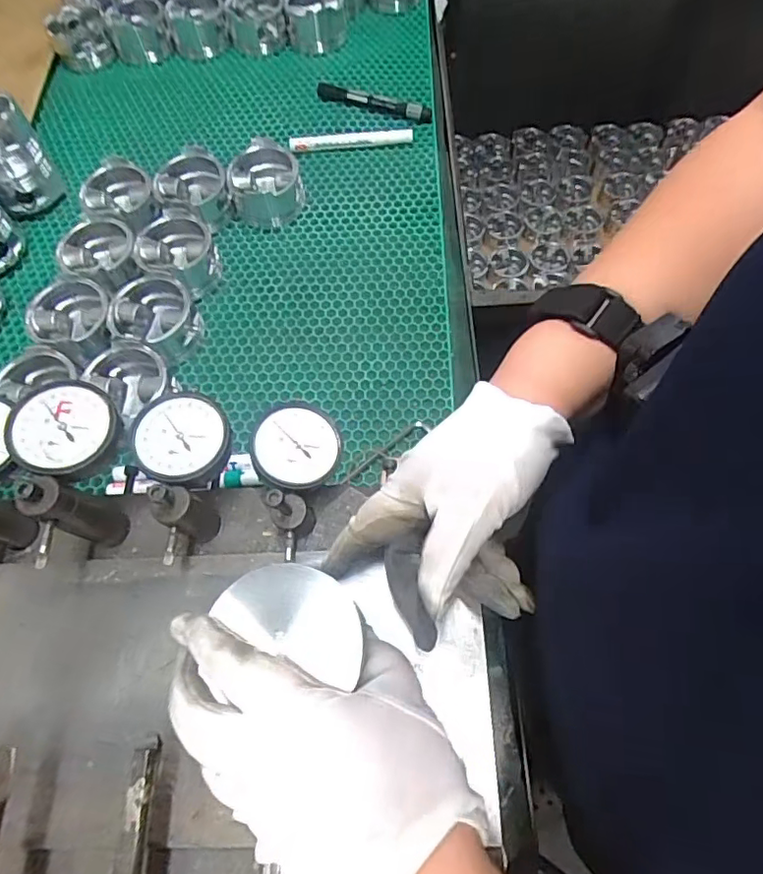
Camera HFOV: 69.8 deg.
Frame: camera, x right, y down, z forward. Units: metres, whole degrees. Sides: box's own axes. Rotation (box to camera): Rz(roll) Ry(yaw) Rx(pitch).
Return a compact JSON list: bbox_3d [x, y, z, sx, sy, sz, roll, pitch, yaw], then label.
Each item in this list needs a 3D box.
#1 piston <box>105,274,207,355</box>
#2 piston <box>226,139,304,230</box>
[{"bbox_3d":[-0.222,-0.117,0.539,0.075,0.058,0.078,-1,65,3],"label":"piston"},{"bbox_3d":[-0.129,-0.283,0.613,0.078,0.054,0.078,-1,65,3],"label":"piston"}]

